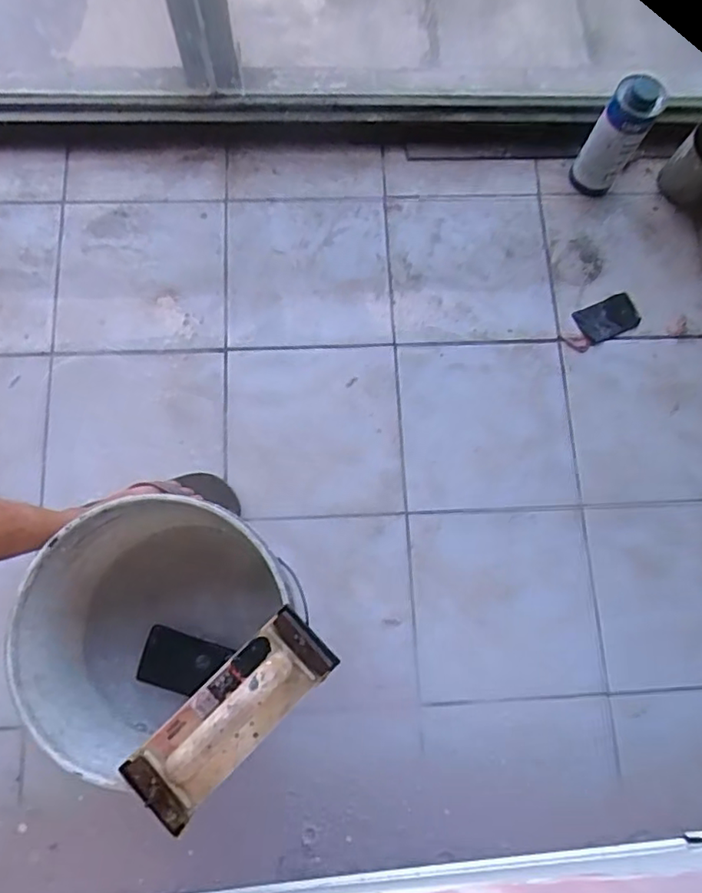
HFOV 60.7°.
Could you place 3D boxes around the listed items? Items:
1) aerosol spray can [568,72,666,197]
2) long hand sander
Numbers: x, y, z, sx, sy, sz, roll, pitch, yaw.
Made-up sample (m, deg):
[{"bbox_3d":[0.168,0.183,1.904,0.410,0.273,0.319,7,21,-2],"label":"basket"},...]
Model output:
[{"bbox_3d":[0.456,-0.531,1.045,0.082,0.225,0.075,0,77,-2],"label":"aerosol spray can"},{"bbox_3d":[-0.121,0.271,0.594,0.227,0.066,0.087,-44,82,-11],"label":"long hand sander"}]

